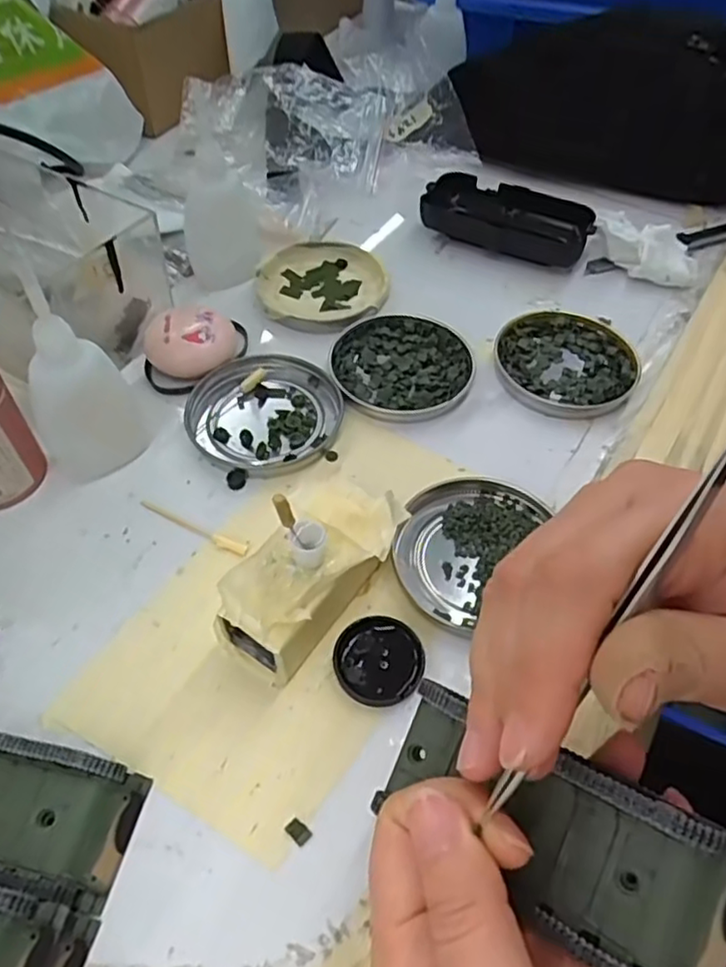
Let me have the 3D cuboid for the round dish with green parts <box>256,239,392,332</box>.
[{"bbox_3d":[-0.026,-0.124,0.418,0.077,0.012,0.079,1,53,-1],"label":"round dish with green parts"}]

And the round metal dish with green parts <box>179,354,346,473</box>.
[{"bbox_3d":[-0.052,-0.038,0.351,0.074,0.007,0.076,1,53,-1],"label":"round metal dish with green parts"}]

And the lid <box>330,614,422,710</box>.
[{"bbox_3d":[0.006,0.071,0.270,0.035,0.006,0.035,1,53,-1],"label":"lid"}]

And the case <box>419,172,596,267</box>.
[{"bbox_3d":[0.095,-0.176,0.450,0.110,0.026,0.048,21,55,15],"label":"case"}]

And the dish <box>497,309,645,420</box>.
[{"bbox_3d":[0.114,-0.069,0.380,0.077,0.010,0.079,1,53,-1],"label":"dish"}]

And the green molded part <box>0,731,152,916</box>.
[{"bbox_3d":[-0.127,0.110,0.228,0.093,0.023,0.043,11,53,7],"label":"green molded part"}]

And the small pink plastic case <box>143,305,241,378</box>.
[{"bbox_3d":[-0.095,-0.079,0.370,0.047,0.024,0.039,-2,53,-2],"label":"small pink plastic case"}]

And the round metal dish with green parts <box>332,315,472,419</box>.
[{"bbox_3d":[0.021,-0.066,0.374,0.077,0.009,0.076,1,53,-1],"label":"round metal dish with green parts"}]

